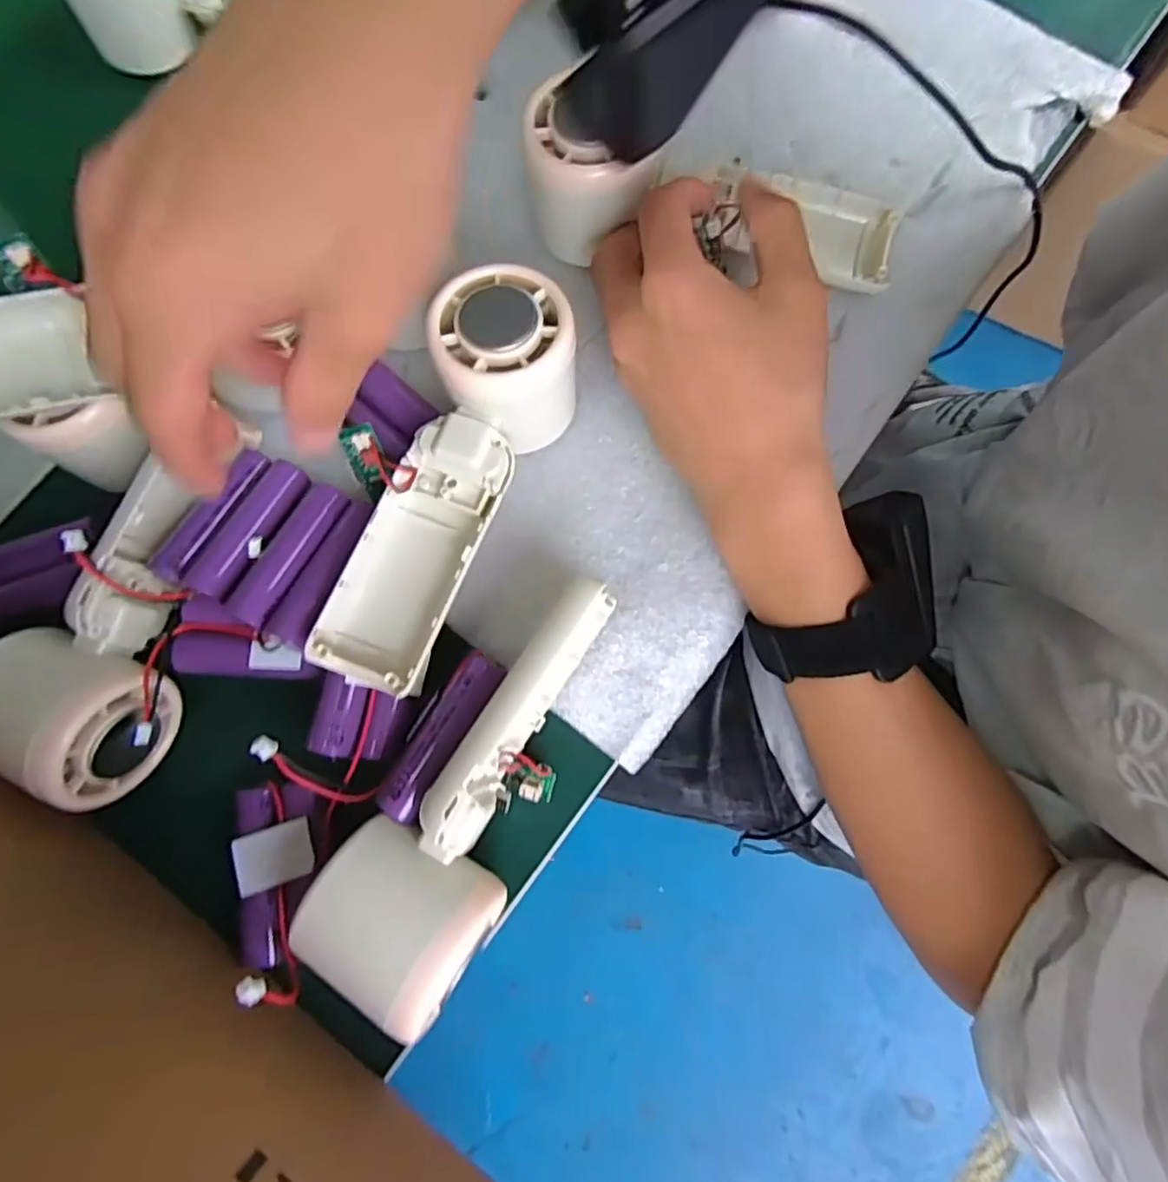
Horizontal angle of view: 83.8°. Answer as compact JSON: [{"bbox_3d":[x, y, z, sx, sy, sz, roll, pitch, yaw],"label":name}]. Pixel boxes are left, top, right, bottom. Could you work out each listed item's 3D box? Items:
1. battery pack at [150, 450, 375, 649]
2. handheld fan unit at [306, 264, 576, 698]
[{"bbox_3d":[-0.128,-0.020,0.267,0.067,0.017,0.063,24,80,9],"label":"battery pack"},{"bbox_3d":[-0.048,-0.042,0.258,0.057,0.053,0.167,18,81,5],"label":"handheld fan unit"}]

